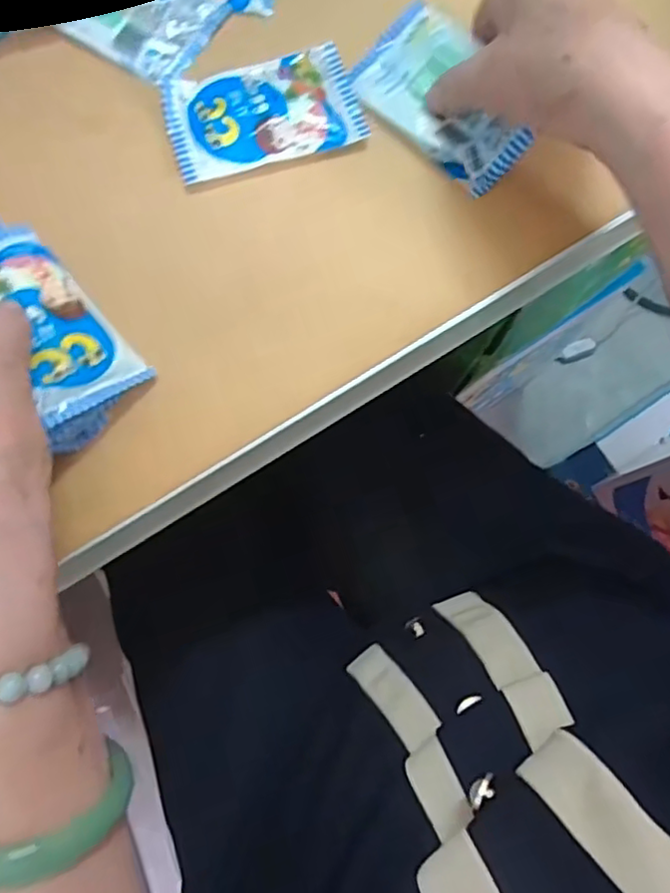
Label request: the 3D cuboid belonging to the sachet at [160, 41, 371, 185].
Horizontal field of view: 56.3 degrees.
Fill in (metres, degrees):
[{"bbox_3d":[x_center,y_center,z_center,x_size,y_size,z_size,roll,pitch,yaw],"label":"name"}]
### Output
[{"bbox_3d":[-0.039,-0.185,0.344,0.102,0.010,0.066,-16,77,-7],"label":"sachet"}]

